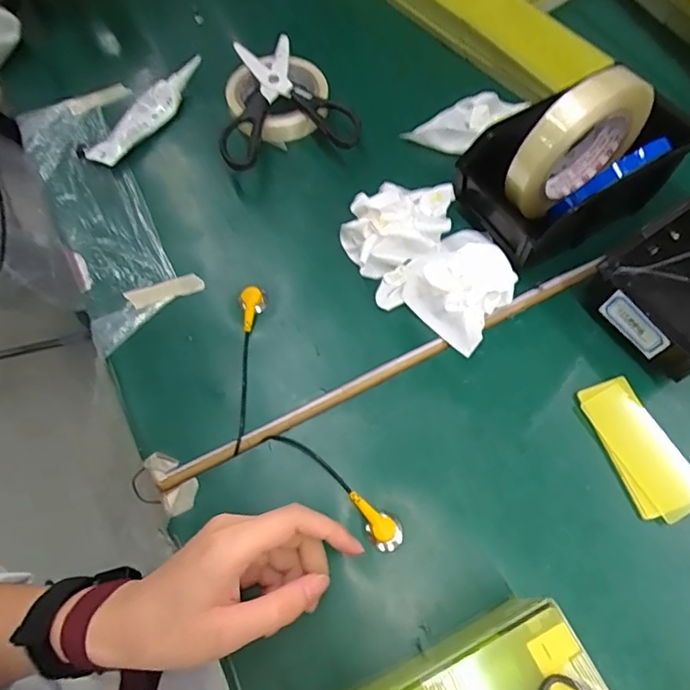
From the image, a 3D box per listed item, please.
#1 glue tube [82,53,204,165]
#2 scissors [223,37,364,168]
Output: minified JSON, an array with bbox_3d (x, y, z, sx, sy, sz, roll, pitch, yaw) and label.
[{"bbox_3d":[-0.209,-0.255,0.573,0.041,0.022,0.181,26,68,13],"label":"glue tube"},{"bbox_3d":[-0.073,-0.267,0.568,0.139,0.027,0.224,-16,61,-5],"label":"scissors"}]

